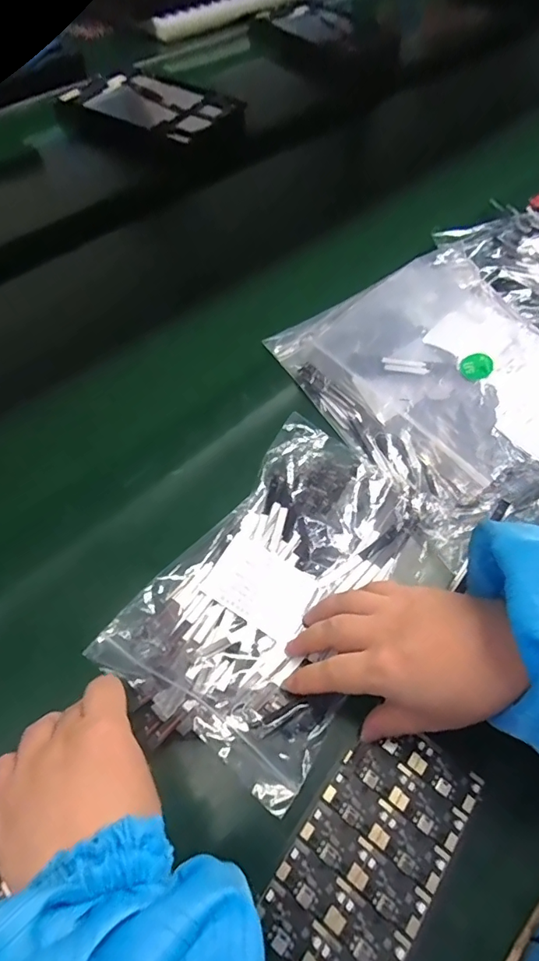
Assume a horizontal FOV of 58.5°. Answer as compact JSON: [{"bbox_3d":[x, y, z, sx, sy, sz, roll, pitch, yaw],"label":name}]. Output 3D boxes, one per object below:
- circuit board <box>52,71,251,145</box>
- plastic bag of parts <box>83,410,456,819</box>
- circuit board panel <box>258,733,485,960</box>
[{"bbox_3d":[-0.178,-0.570,0.732,0.230,0.036,0.151,30,62,16],"label":"circuit board"},{"bbox_3d":[0.013,0.071,0.334,0.151,0.030,0.233,33,63,17],"label":"plastic bag of parts"},{"bbox_3d":[0.059,0.206,0.271,0.073,0.004,0.131,34,64,18],"label":"circuit board panel"}]

